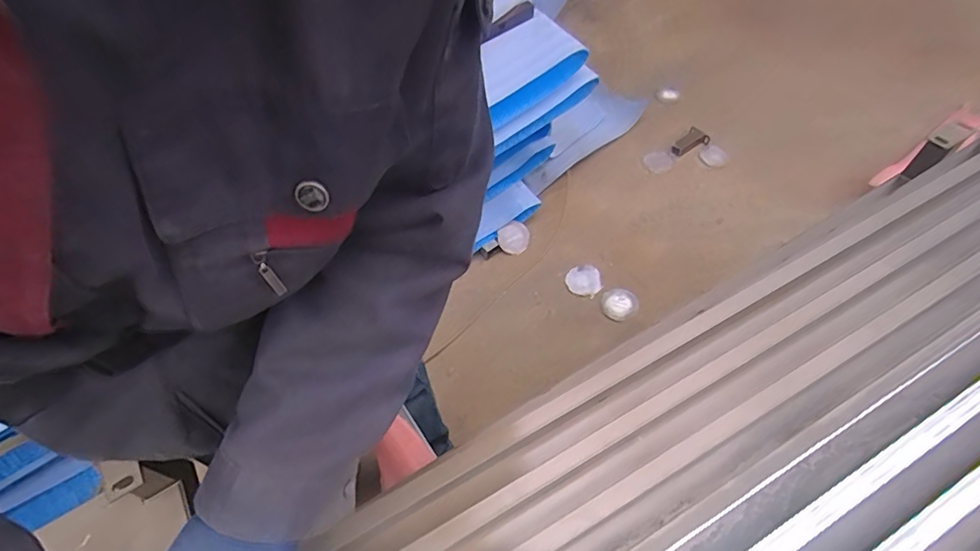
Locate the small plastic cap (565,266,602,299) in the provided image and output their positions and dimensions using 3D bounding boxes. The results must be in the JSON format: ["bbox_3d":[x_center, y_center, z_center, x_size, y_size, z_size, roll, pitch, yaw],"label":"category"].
[{"bbox_3d":[0.300,0.016,1.611,0.114,0.022,0.113,12,57,14],"label":"small plastic cap"}]

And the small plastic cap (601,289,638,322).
[{"bbox_3d":[0.397,0.087,1.541,0.105,0.014,0.112,-3,54,3],"label":"small plastic cap"}]

